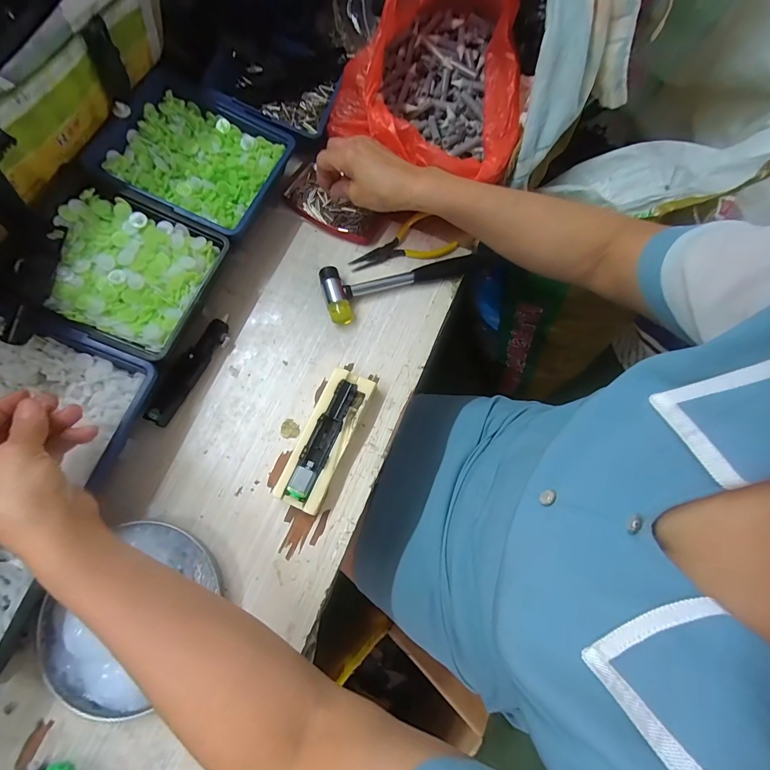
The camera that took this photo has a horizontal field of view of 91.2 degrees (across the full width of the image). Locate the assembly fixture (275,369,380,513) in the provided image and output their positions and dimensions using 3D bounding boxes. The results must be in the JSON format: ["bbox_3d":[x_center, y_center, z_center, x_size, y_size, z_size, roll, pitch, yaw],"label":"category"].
[{"bbox_3d":[-0.057,0.052,0.370,0.045,0.030,0.137,24,74,5],"label":"assembly fixture"}]

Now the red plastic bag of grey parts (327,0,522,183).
[{"bbox_3d":[0.052,-0.352,0.381,0.207,0.174,0.200,10,73,-1],"label":"red plastic bag of grey parts"}]

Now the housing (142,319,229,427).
[{"bbox_3d":[-0.199,-0.016,0.382,0.023,0.013,0.119,24,74,5],"label":"housing"}]

